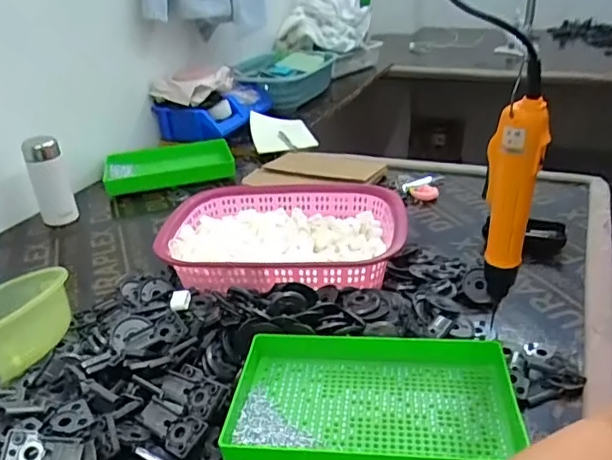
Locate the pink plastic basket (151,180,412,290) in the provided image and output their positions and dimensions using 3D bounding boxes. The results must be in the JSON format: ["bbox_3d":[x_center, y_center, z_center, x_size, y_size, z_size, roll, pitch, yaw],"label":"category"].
[{"bbox_3d":[-0.024,0.019,0.743,0.301,0.081,0.223,2,29,10],"label":"pink plastic basket"}]

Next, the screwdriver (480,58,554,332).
[{"bbox_3d":[0.187,-0.029,0.501,0.046,0.217,0.032,5,29,15],"label":"screwdriver"}]

